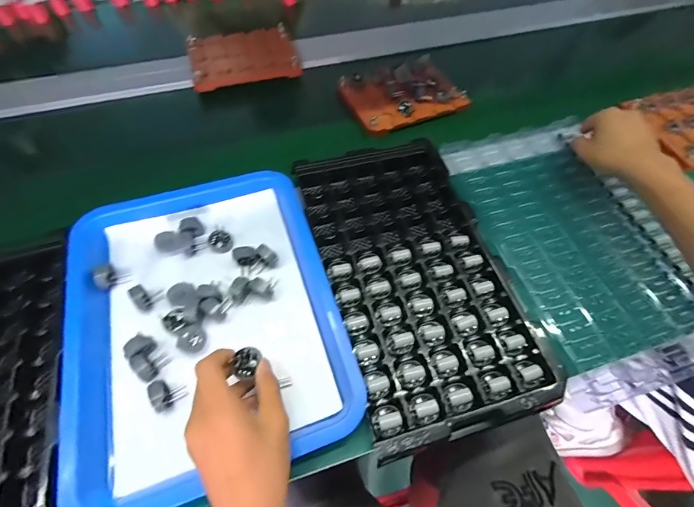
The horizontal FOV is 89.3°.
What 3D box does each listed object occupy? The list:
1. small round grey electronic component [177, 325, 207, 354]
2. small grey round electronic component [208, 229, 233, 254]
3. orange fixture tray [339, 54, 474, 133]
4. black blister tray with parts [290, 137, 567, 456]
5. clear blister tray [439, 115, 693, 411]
[{"bbox_3d":[-0.162,0.091,0.369,0.026,0.019,0.026,0,58,0],"label":"small round grey electronic component"},{"bbox_3d":[-0.155,-0.016,0.430,0.026,0.015,0.025,0,58,0],"label":"small grey round electronic component"},{"bbox_3d":[0.097,-0.281,0.605,0.189,0.022,0.148,-21,60,-13],"label":"orange fixture tray"},{"bbox_3d":[0.075,0.011,0.408,0.193,0.028,0.353,-14,59,-9],"label":"black blister tray with parts"},{"bbox_3d":[0.288,-0.019,0.454,0.230,0.037,0.370,-15,59,-10],"label":"clear blister tray"}]

